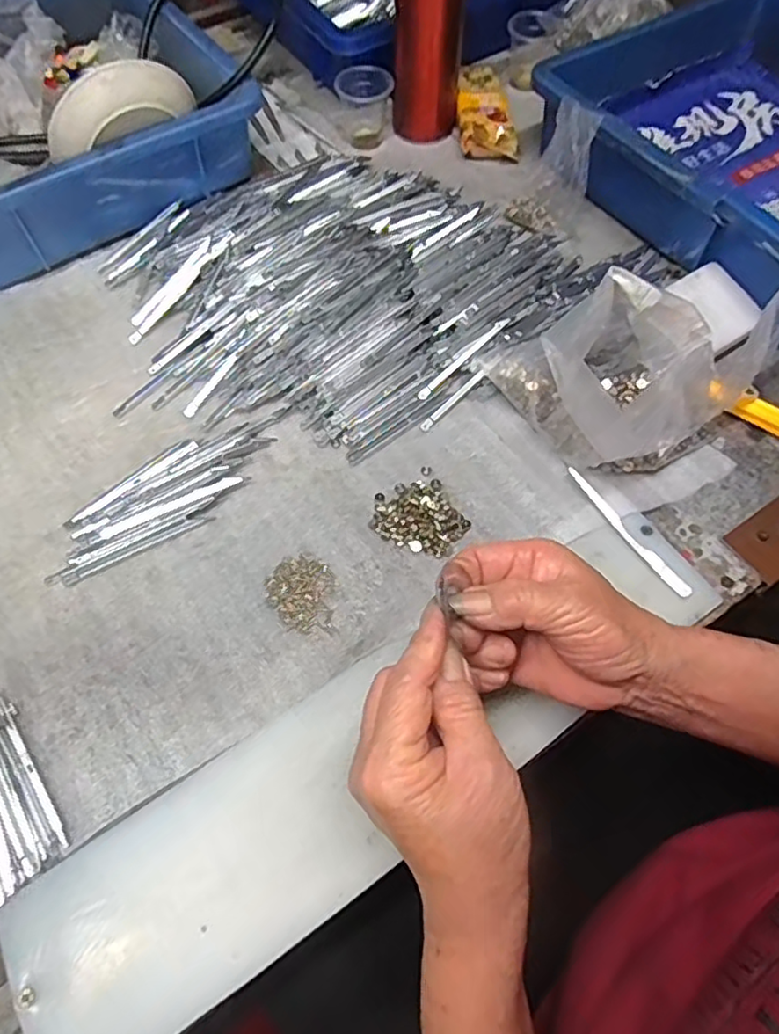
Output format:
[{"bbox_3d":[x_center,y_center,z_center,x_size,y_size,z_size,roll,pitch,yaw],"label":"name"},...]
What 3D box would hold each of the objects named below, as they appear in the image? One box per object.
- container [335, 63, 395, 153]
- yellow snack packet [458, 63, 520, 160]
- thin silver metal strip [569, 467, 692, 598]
[{"bbox_3d":[-0.026,-0.391,0.585,0.059,0.053,0.054,4,61,1],"label":"container"},{"bbox_3d":[0.091,-0.384,0.597,0.052,0.041,0.103,-1,61,-2],"label":"yellow snack packet"},{"bbox_3d":[0.146,0.010,0.387,0.008,0.010,0.102,-31,66,-17],"label":"thin silver metal strip"}]

